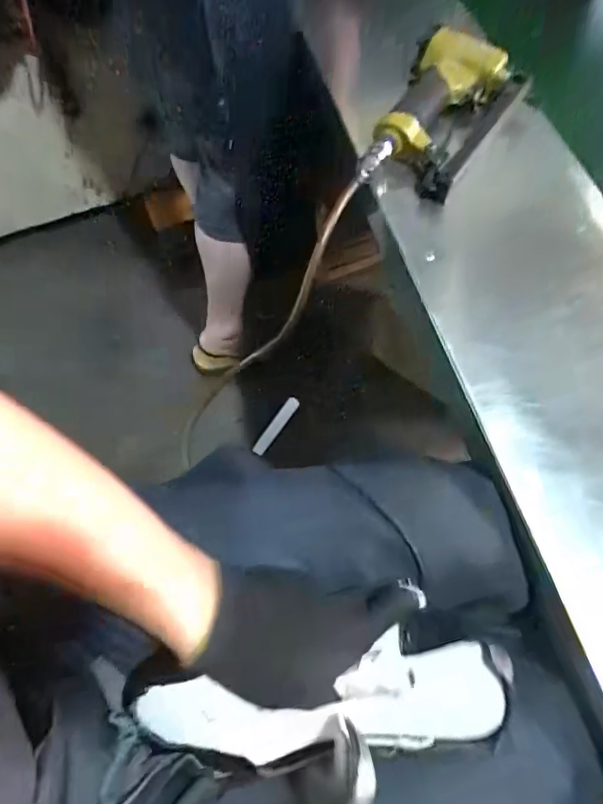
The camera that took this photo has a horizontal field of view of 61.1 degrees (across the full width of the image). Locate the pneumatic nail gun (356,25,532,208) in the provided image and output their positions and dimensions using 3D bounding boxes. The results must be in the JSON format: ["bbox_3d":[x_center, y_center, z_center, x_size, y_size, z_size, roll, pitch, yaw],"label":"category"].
[{"bbox_3d":[0.153,-0.290,0.526,0.125,0.049,0.208,21,65,10],"label":"pneumatic nail gun"}]

